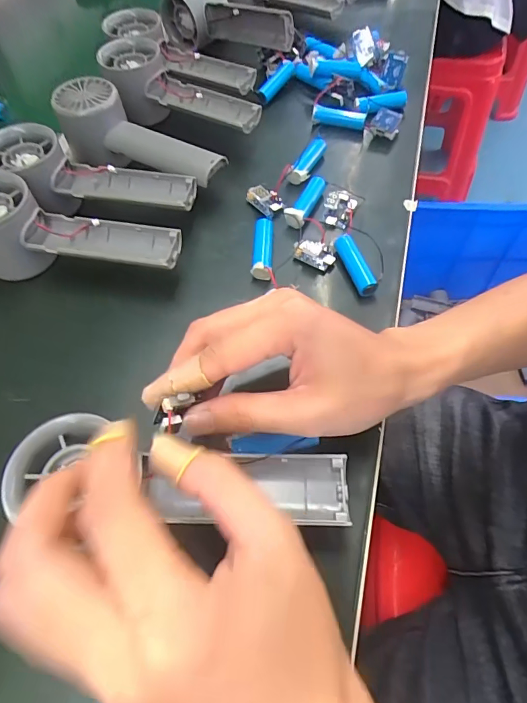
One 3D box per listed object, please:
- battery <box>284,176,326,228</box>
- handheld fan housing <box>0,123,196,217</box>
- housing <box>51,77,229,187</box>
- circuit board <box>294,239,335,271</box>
[{"bbox_3d":[0.034,-0.123,0.344,0.016,0.019,0.048,22,62,15],"label":"battery"},{"bbox_3d":[-0.134,-0.134,0.325,0.154,0.041,0.058,10,60,9],"label":"handheld fan housing"},{"bbox_3d":[-0.107,-0.180,0.356,0.154,0.045,0.059,25,63,17],"label":"housing"},{"bbox_3d":[0.039,-0.074,0.321,0.029,0.009,0.018,26,64,17],"label":"circuit board"}]

